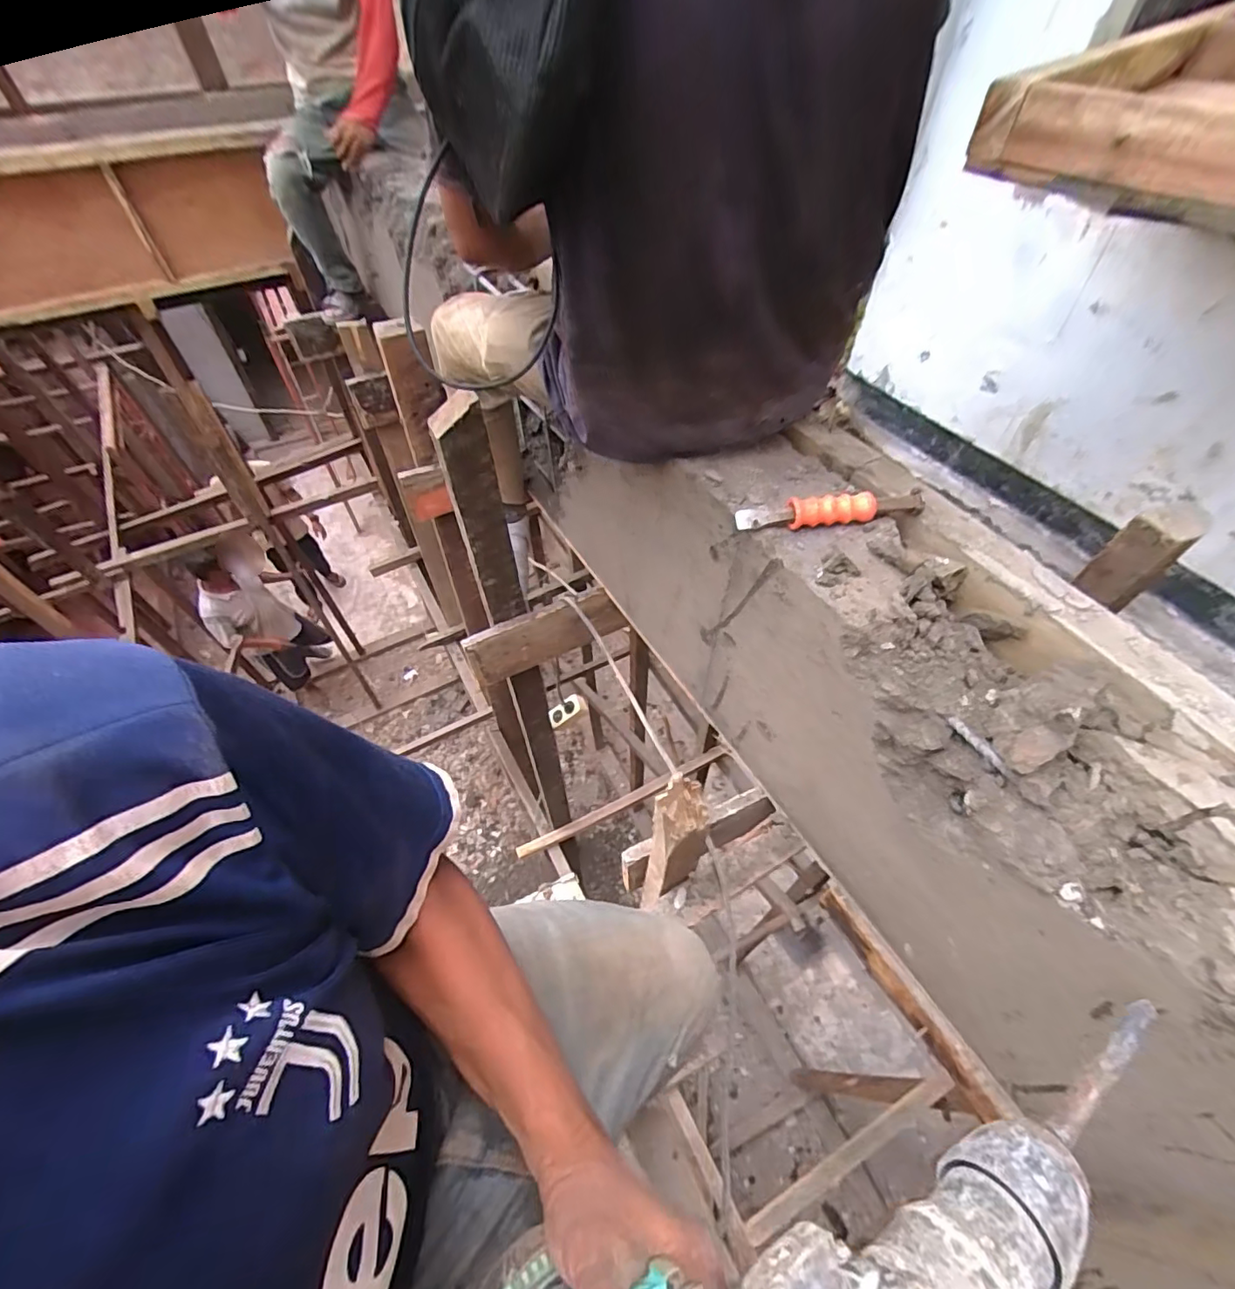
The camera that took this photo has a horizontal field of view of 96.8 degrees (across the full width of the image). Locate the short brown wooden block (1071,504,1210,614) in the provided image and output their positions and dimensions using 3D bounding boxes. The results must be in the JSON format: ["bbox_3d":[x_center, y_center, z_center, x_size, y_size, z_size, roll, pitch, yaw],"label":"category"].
[{"bbox_3d":[0.609,-0.101,0.645,0.048,0.119,0.061,-31,59,-19],"label":"short brown wooden block"}]

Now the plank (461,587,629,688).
[{"bbox_3d":[-0.144,-0.016,1.130,0.321,0.153,0.030,-21,55,-15],"label":"plank"}]

